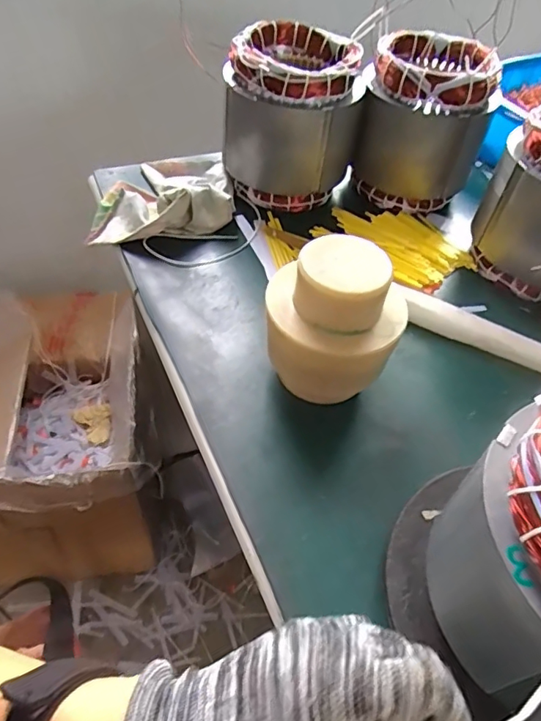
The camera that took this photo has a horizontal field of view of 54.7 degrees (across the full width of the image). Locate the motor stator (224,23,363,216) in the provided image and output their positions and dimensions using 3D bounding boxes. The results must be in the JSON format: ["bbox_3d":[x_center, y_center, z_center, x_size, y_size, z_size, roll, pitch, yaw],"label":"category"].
[{"bbox_3d":[0.028,-0.289,0.629,0.148,0.160,0.148,10,49,2],"label":"motor stator"}]

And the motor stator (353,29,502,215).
[{"bbox_3d":[0.185,-0.292,0.643,0.141,0.154,0.141,16,50,7],"label":"motor stator"}]

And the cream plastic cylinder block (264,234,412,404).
[{"bbox_3d":[0.050,-0.023,0.429,0.109,0.129,0.088,8,49,1],"label":"cream plastic cylinder block"}]

